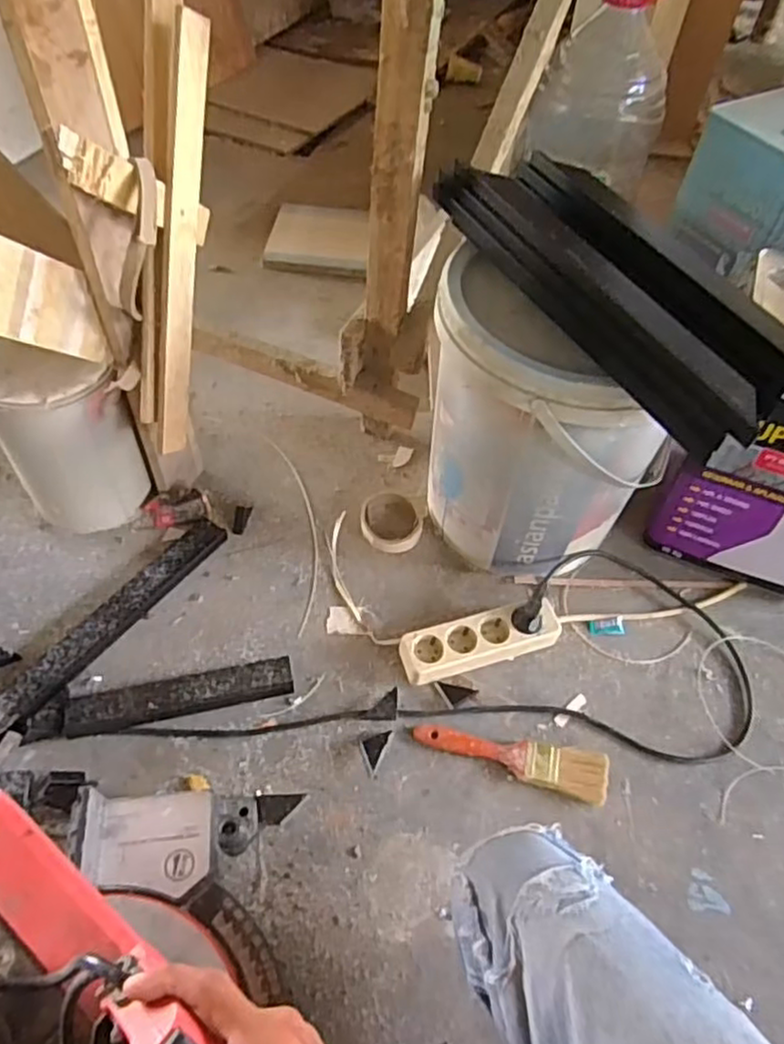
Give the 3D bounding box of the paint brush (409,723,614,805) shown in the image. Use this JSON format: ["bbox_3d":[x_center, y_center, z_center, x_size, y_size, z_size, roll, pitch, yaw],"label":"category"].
[{"bbox_3d":[0.141,0.269,0.808,0.221,0.024,0.055,17,54,7],"label":"paint brush"}]

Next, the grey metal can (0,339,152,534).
[{"bbox_3d":[-0.429,-0.105,0.914,0.146,0.231,0.151,-33,64,-26],"label":"grey metal can"}]

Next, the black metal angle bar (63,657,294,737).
[{"bbox_3d":[-0.248,0.206,0.821,0.256,0.026,0.047,-9,56,-12],"label":"black metal angle bar"}]

